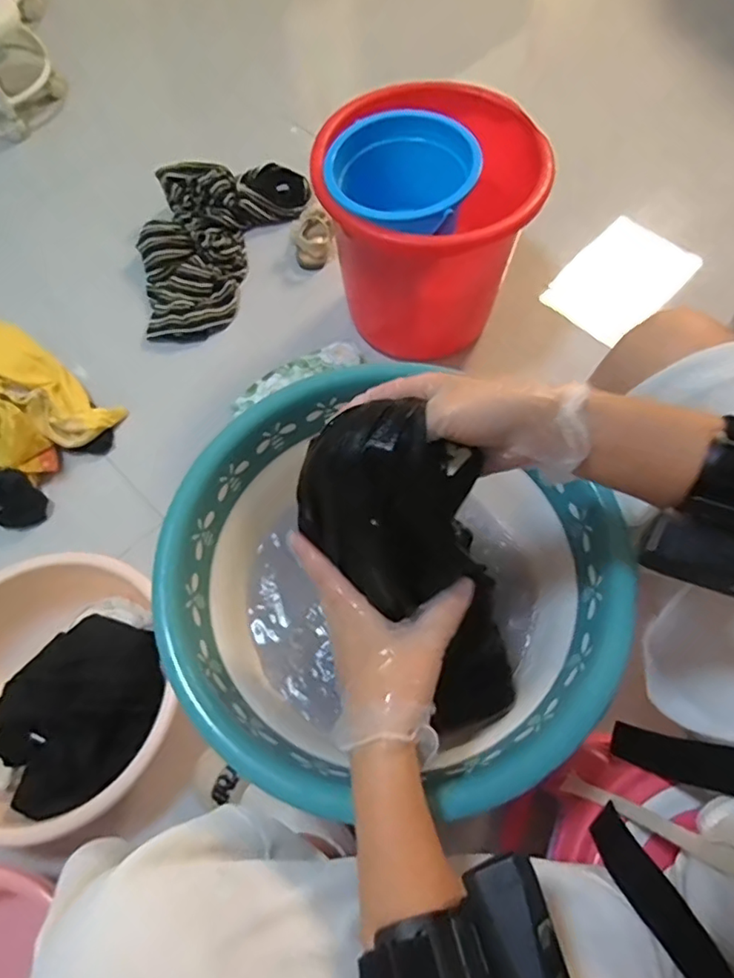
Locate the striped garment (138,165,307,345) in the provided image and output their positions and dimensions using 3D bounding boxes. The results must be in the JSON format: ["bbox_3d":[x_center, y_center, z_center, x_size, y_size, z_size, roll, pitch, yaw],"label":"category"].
[{"bbox_3d":[-0.301,-0.495,1.086,0.239,0.094,0.469,24,68,12],"label":"striped garment"}]

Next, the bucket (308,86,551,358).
[{"bbox_3d":[0.094,-0.395,0.904,0.309,0.294,0.307,-1,65,1],"label":"bucket"}]

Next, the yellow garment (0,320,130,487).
[{"bbox_3d":[-0.582,-0.152,0.915,0.289,0.100,0.196,32,70,15],"label":"yellow garment"}]

